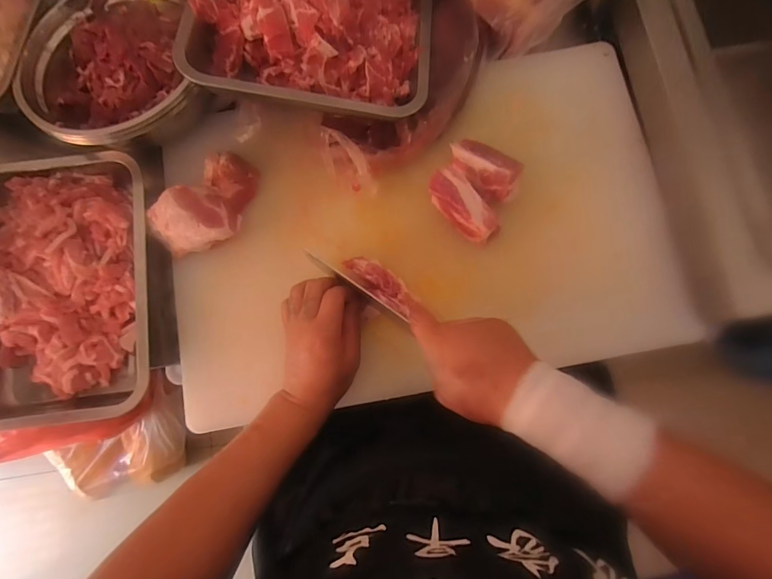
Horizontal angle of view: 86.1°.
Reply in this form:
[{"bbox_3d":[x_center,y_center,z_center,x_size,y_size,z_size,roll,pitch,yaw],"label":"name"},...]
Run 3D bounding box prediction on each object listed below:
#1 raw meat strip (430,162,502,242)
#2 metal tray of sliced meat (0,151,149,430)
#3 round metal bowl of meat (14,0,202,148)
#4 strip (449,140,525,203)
[{"bbox_3d":[0.090,-0.099,0.484,0.050,0.038,0.098,-31,81,-6],"label":"raw meat strip"},{"bbox_3d":[-0.383,-0.011,0.498,0.206,0.053,0.326,-6,80,-1],"label":"metal tray of sliced meat"},{"bbox_3d":[-0.330,-0.277,0.500,0.192,0.075,0.206,0,80,0],"label":"round metal bowl of meat"},{"bbox_3d":[0.120,-0.149,0.488,0.050,0.031,0.091,-40,82,-7],"label":"strip"}]

